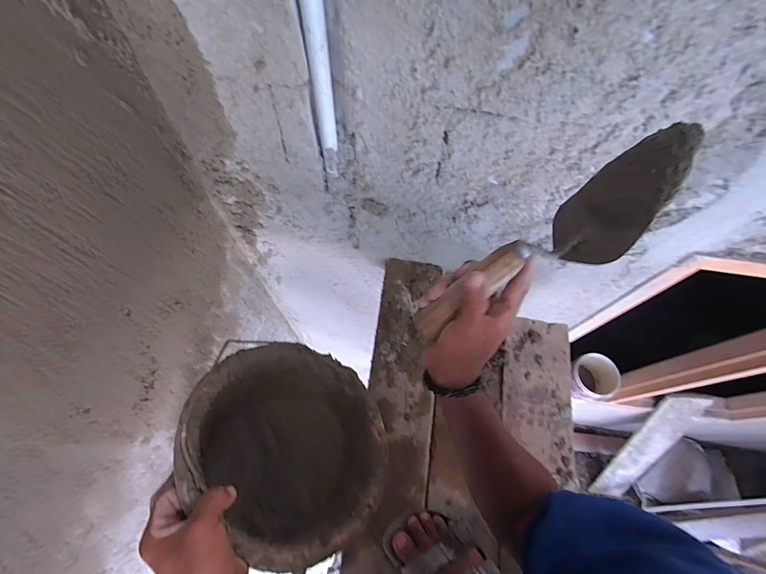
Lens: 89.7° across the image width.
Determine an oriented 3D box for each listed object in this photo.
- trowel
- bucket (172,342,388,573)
[{"bbox_3d":[0.148,-0.033,0.357,0.274,0.056,0.075,-34,69,18],"label":"trowel"},{"bbox_3d":[-0.141,0.223,0.500,0.252,0.160,0.252,26,39,-23],"label":"bucket"}]

